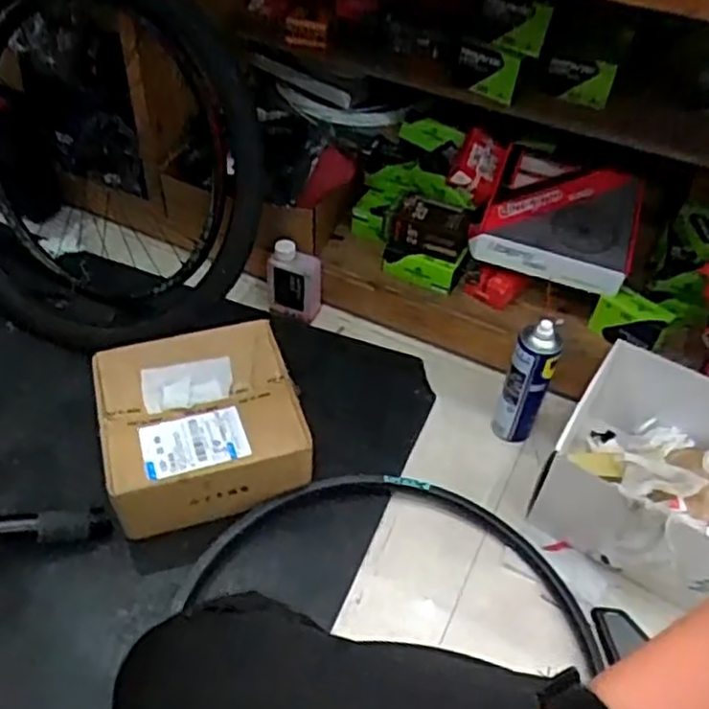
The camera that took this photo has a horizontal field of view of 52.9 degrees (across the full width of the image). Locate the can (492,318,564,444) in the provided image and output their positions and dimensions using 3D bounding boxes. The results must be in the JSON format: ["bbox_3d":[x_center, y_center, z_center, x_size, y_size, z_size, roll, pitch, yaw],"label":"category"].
[{"bbox_3d":[0.264,0.045,1.096,0.066,0.230,0.055,20,48,14],"label":"can"}]

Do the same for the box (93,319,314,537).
[{"bbox_3d":[-0.226,0.098,1.053,0.277,0.112,0.257,-12,48,-16],"label":"box"}]

